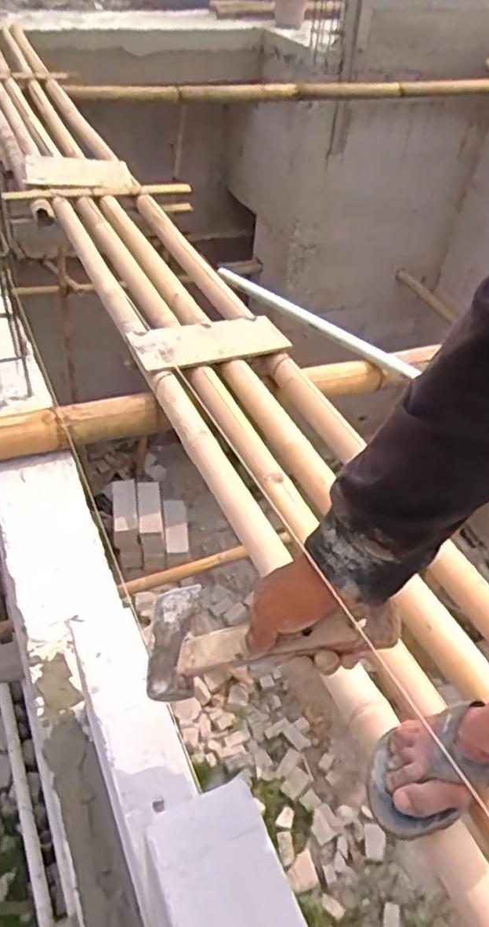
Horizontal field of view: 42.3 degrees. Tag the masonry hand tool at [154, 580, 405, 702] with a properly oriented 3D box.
[{"bbox_3d":[0.015,0.136,0.520,0.226,0.036,0.092,-17,33,30],"label":"masonry hand tool"}]

